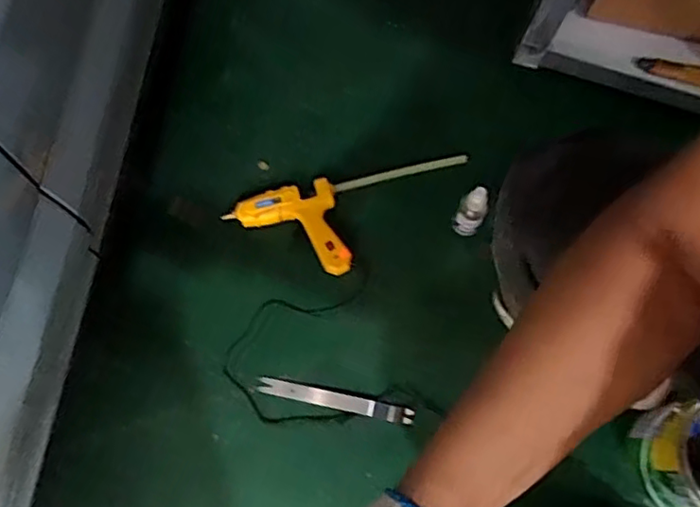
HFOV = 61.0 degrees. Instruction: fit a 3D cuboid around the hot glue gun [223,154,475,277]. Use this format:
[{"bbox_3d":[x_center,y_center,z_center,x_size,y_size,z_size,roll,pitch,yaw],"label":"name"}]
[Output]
[{"bbox_3d":[0.014,-0.063,0.953,0.384,0.028,0.158,-17,72,-6],"label":"hot glue gun"}]

